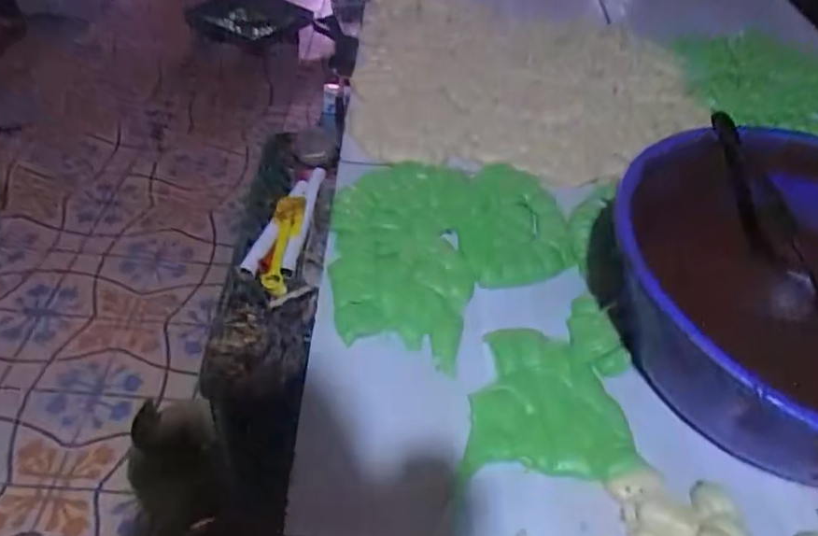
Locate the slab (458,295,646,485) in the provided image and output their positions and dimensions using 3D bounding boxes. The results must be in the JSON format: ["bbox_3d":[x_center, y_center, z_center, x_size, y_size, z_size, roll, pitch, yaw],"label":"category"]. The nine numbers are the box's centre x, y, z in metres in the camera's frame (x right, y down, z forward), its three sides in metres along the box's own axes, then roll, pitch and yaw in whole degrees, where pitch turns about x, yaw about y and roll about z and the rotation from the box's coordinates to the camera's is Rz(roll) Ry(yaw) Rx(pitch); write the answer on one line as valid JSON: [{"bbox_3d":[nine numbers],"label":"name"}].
[{"bbox_3d":[0.140,0.111,0.590,0.157,0.015,0.193,7,47,1],"label":"slab"}]

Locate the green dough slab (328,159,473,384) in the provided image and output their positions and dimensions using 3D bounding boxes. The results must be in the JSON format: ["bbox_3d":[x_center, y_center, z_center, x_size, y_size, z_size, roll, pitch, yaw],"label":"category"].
[{"bbox_3d":[-0.010,-0.028,0.685,0.161,0.016,0.298,5,47,0],"label":"green dough slab"}]

